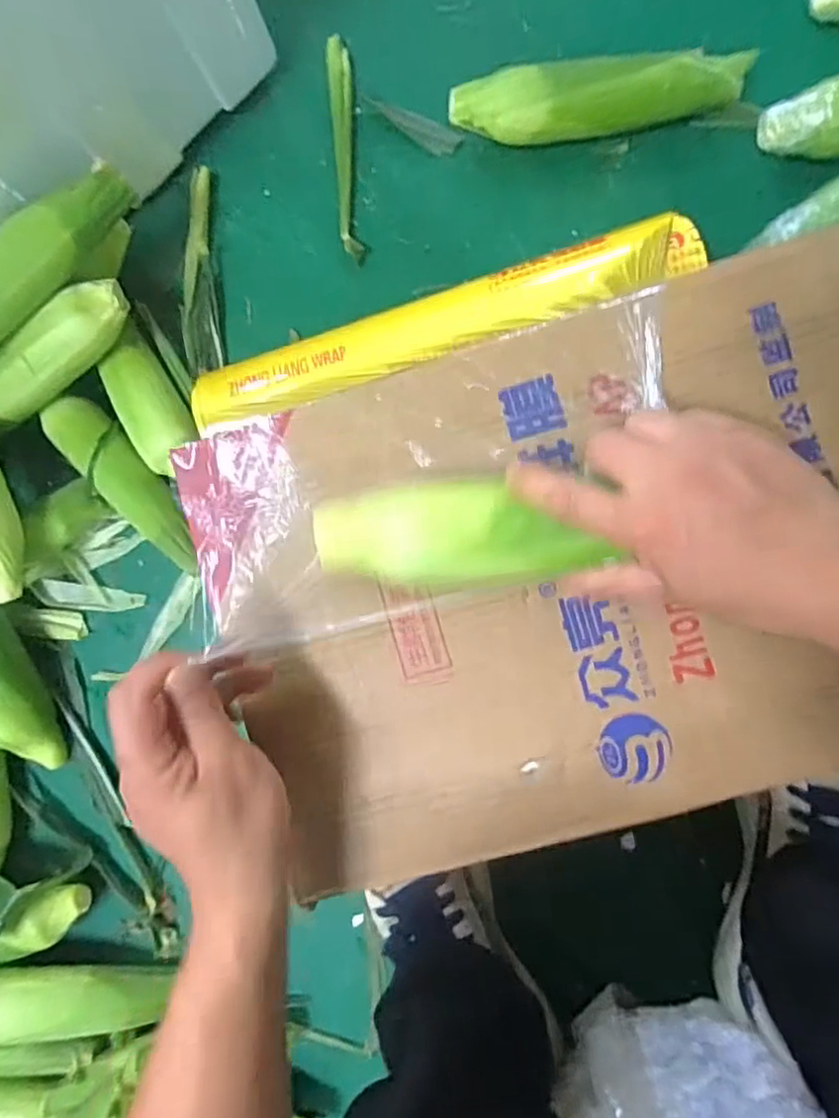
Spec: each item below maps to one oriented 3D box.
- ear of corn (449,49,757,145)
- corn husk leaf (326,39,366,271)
[{"bbox_3d":[0.152,-0.393,0.543,0.247,0.058,0.047,-2,89,7],"label":"ear of corn"},{"bbox_3d":[-0.070,-0.383,0.586,0.021,0.013,0.203,-5,88,7],"label":"corn husk leaf"}]

